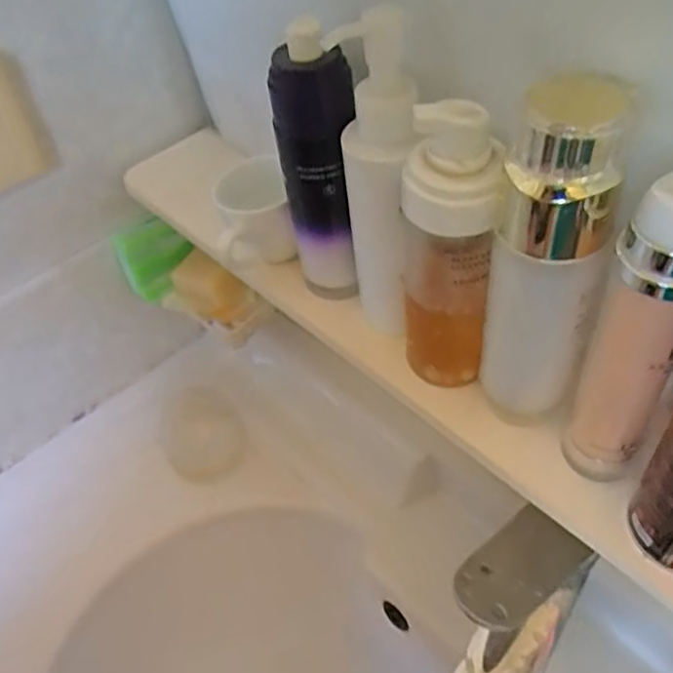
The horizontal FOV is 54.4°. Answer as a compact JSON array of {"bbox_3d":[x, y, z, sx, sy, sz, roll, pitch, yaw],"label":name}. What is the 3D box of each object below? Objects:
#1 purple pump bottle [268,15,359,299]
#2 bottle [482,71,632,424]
[{"bbox_3d":[-0.010,-0.085,0.359,0.042,0.157,0.035,-7,48,0],"label":"purple pump bottle"},{"bbox_3d":[0.086,-0.025,0.275,0.042,0.162,0.037,4,49,10],"label":"bottle"}]

